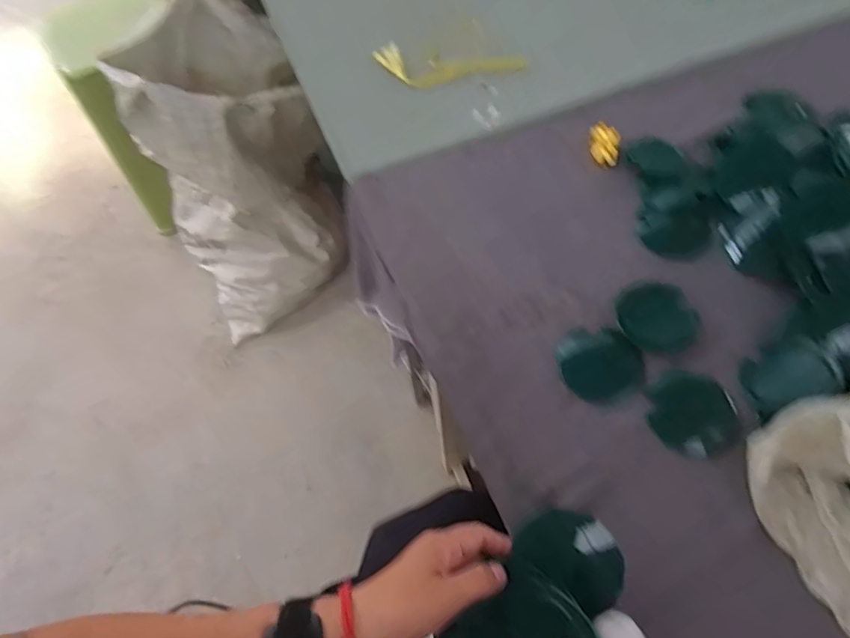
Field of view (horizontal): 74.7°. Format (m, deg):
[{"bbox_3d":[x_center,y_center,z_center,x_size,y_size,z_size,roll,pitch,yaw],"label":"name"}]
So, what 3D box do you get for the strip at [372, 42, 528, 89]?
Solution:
[{"bbox_3d":[0.031,-0.317,0.702,0.184,0.024,0.058,8,70,5],"label":"strip"}]

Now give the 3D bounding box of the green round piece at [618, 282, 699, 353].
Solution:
[{"bbox_3d":[0.211,-0.002,0.509,0.059,0.016,0.069,-17,60,-5],"label":"green round piece"}]

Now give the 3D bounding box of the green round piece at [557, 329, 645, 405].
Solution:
[{"bbox_3d":[0.159,0.041,0.499,0.071,0.004,0.068,-2,60,3],"label":"green round piece"}]

